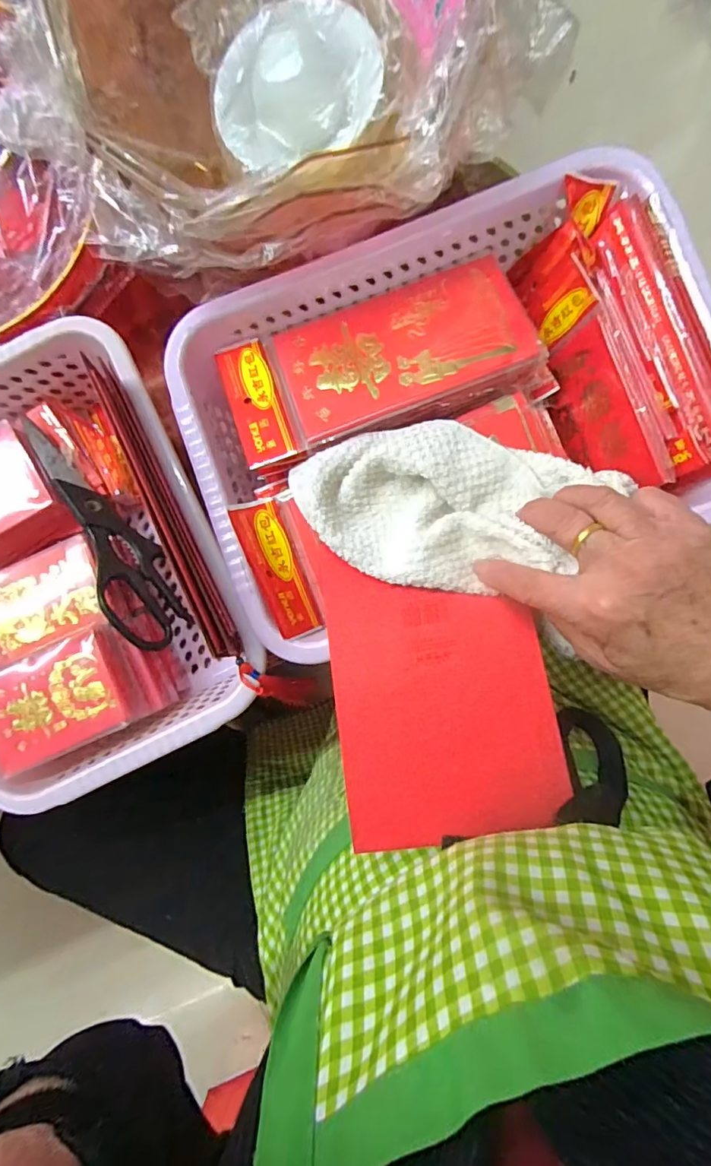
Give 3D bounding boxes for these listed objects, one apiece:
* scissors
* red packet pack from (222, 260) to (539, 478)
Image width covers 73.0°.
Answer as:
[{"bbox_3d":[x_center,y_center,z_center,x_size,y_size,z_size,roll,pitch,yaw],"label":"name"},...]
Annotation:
[{"bbox_3d":[-0.188,-0.036,0.363,0.015,0.058,0.185,-33,87,42],"label":"scissors"},{"bbox_3d":[0.014,-0.150,0.328,0.205,0.018,0.093,-18,87,3],"label":"red packet pack"}]

